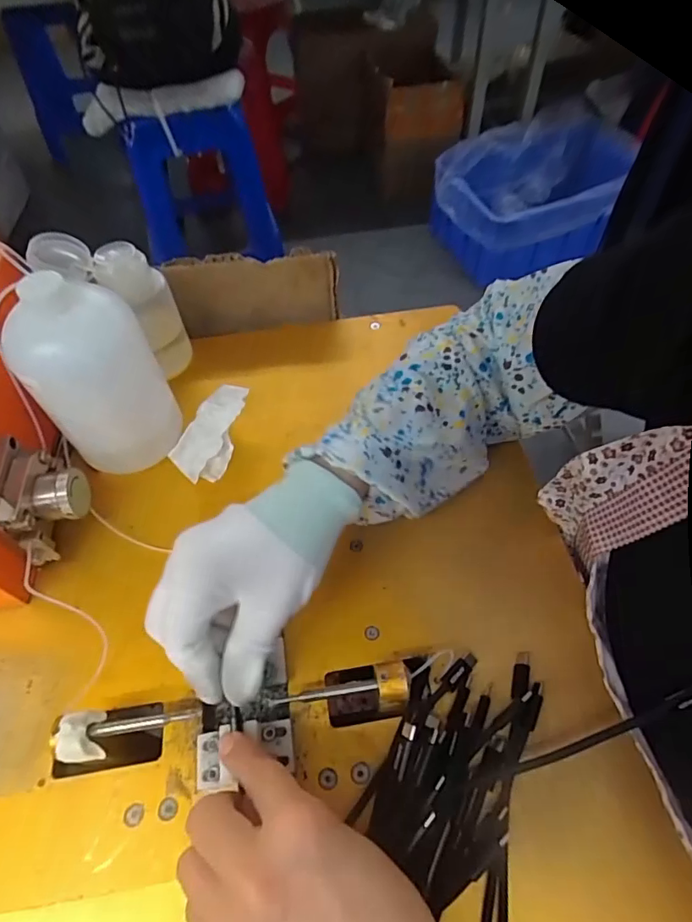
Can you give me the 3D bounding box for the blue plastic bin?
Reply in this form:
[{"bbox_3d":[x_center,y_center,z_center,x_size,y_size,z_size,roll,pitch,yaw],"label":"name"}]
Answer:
[{"bbox_3d":[0.565,-0.798,1.553,0.547,0.321,0.328,-25,59,-14],"label":"blue plastic bin"}]

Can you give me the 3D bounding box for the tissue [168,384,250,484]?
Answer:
[{"bbox_3d":[-0.103,-0.023,0.396,0.045,0.028,0.076,20,59,15],"label":"tissue"}]

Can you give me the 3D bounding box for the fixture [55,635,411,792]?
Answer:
[{"bbox_3d":[-0.054,0.134,0.271,0.172,0.049,0.059,-9,56,-4],"label":"fixture"}]

